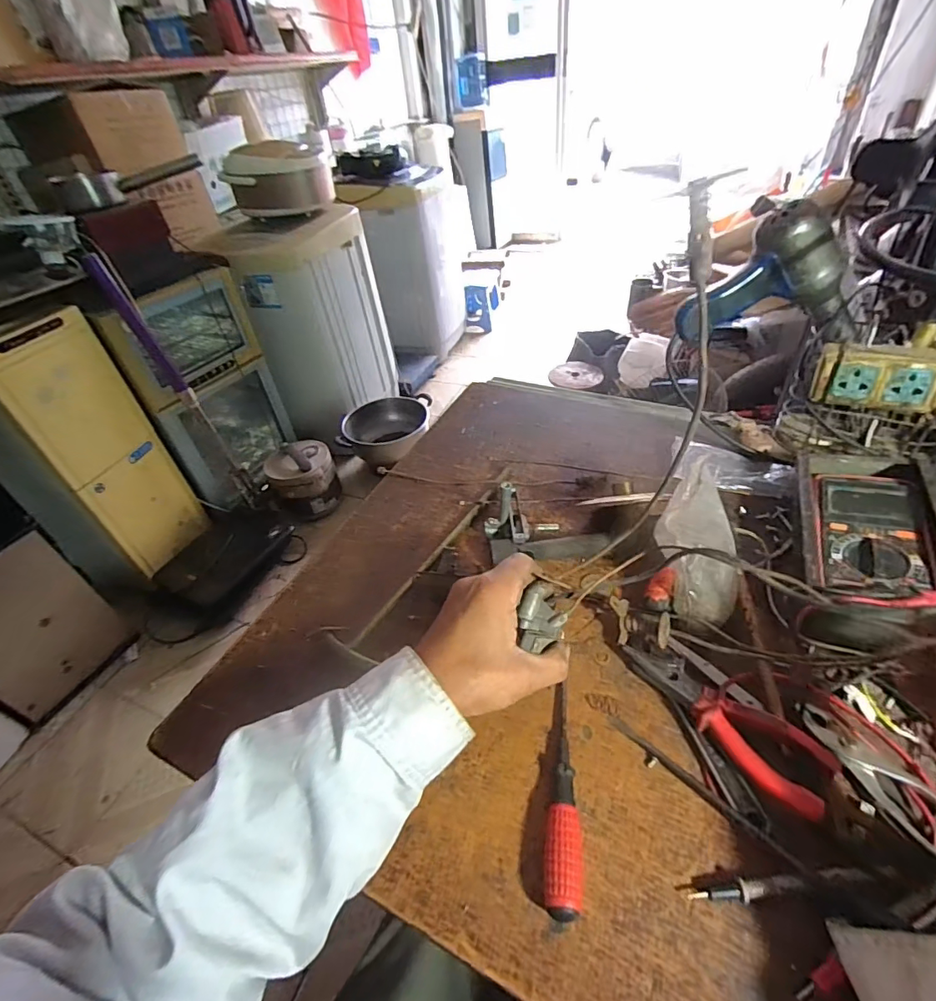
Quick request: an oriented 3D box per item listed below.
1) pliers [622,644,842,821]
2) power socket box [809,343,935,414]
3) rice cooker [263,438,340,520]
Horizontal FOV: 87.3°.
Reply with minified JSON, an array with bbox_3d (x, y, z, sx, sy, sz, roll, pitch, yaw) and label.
[{"bbox_3d":[0.183,0.154,0.357,0.050,0.012,0.145,-36,49,-28],"label":"pliers"},{"bbox_3d":[0.411,-0.116,0.468,0.132,0.055,0.035,15,46,24],"label":"power socket box"},{"bbox_3d":[-0.563,-0.080,1.679,0.219,0.197,0.266,-23,44,-17],"label":"rice cooker"}]

